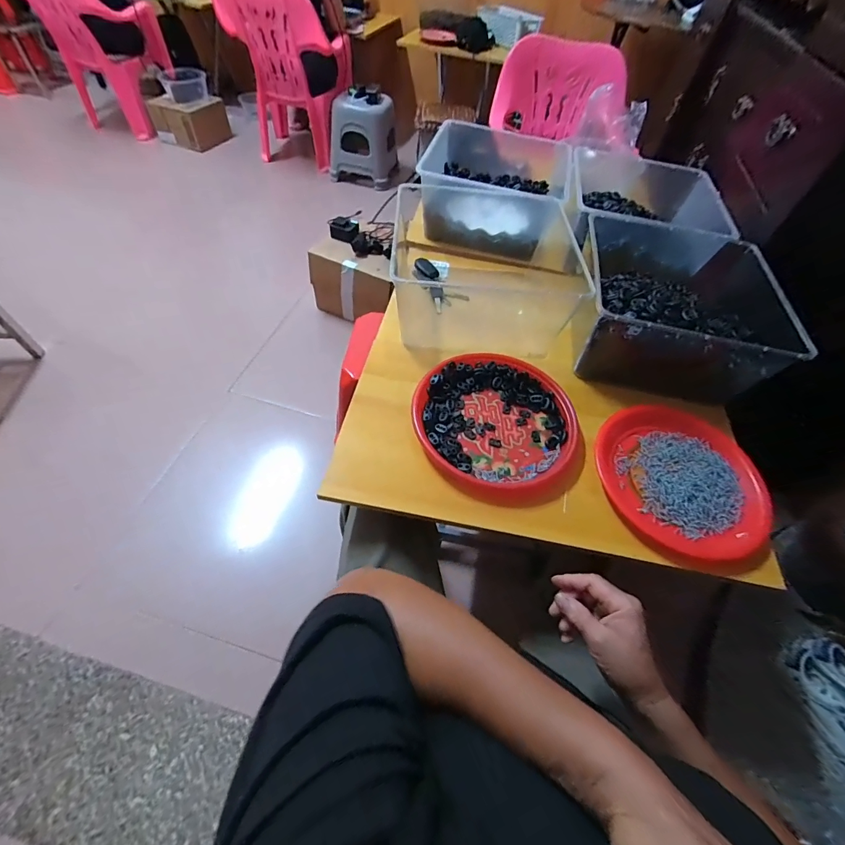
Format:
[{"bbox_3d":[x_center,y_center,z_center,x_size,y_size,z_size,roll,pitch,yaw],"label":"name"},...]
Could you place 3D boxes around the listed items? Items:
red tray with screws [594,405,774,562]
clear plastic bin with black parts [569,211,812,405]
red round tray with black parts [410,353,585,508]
[{"bbox_3d":[0.358,0.075,0.557,0.217,0.033,0.225,-7,55,-10],"label":"red tray with screws"},{"bbox_3d":[0.425,-0.210,0.685,0.310,0.134,0.341,12,54,4],"label":"clear plastic bin with black parts"},{"bbox_3d":[0.112,0.003,0.579,0.229,0.032,0.248,2,54,-3],"label":"red round tray with black parts"}]

